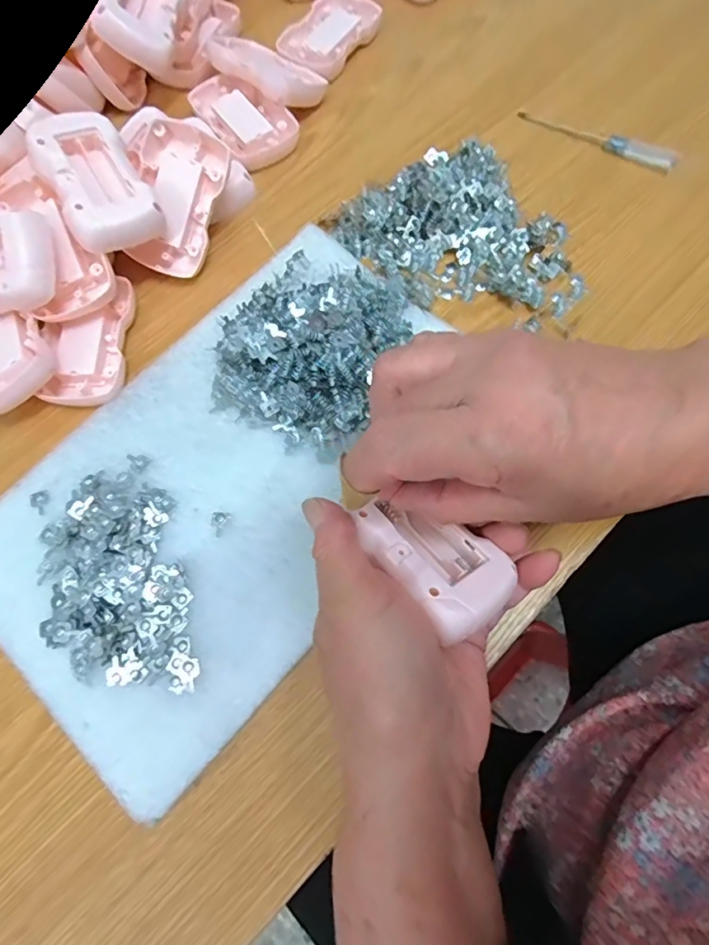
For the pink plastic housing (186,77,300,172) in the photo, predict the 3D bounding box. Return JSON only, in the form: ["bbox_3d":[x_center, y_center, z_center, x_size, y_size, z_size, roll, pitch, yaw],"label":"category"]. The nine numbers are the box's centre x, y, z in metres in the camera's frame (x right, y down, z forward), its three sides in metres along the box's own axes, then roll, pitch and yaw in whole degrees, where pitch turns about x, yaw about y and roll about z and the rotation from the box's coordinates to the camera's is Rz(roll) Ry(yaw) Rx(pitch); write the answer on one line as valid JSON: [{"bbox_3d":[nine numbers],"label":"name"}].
[{"bbox_3d":[-0.084,-0.268,0.393,0.049,0.015,0.086,-38,75,-11],"label":"pink plastic housing"}]

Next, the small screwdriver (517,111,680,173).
[{"bbox_3d":[0.178,-0.250,0.381,0.118,0.016,0.009,32,75,11],"label":"small screwdriver"}]

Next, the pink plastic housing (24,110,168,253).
[{"bbox_3d":[-0.154,-0.173,0.312,0.053,0.030,0.086,-32,74,-9],"label":"pink plastic housing"}]

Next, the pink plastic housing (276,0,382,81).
[{"bbox_3d":[-0.018,-0.357,0.423,0.057,0.013,0.088,31,75,11],"label":"pink plastic housing"}]

